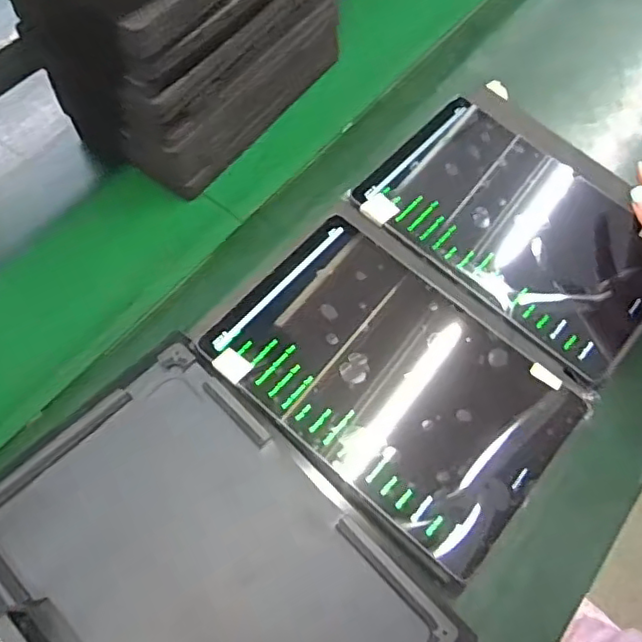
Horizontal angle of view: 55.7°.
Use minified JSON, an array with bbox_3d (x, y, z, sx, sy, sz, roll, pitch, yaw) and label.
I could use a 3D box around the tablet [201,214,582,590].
[{"bbox_3d":[0.053,0.041,0.458,0.251,0.006,0.163,40,69,13],"label":"tablet"}]

